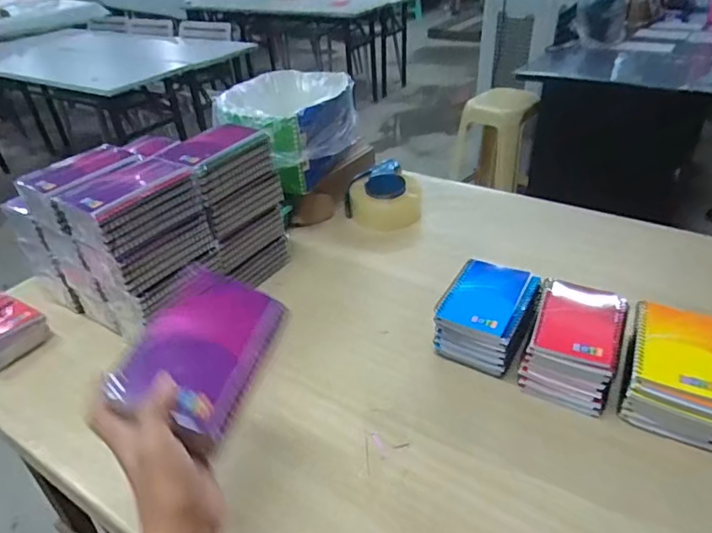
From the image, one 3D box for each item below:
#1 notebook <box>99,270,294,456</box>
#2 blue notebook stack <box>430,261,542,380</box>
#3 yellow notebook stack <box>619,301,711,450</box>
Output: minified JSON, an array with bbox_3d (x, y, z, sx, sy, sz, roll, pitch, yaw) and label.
[{"bbox_3d":[-0.118,0.062,0.391,0.091,0.012,0.129,25,49,0],"label":"notebook"},{"bbox_3d":[0.170,0.065,0.651,0.106,0.077,0.140,16,40,25],"label":"blue notebook stack"},{"bbox_3d":[0.352,0.113,0.548,0.100,0.076,0.136,14,39,24],"label":"yellow notebook stack"}]

